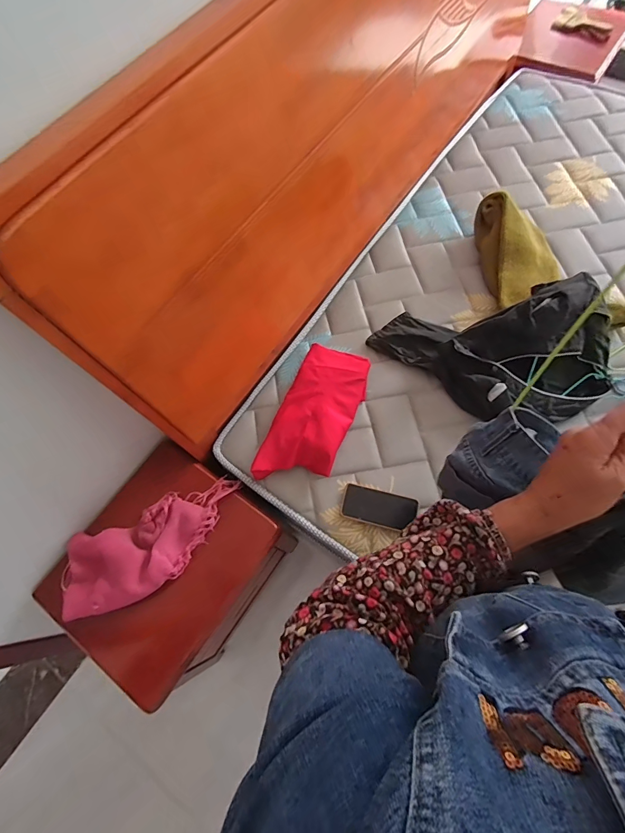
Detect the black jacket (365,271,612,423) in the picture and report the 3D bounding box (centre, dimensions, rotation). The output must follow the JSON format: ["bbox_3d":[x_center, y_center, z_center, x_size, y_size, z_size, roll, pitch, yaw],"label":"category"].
[{"bbox_3d":[0.412,-0.138,0.885,0.510,0.144,0.319,-5,68,1],"label":"black jacket"}]

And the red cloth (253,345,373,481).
[{"bbox_3d":[0.010,-0.006,0.914,0.166,0.045,0.360,21,71,12],"label":"red cloth"}]

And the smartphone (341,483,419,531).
[{"bbox_3d":[0.141,0.195,0.841,0.154,0.008,0.073,13,77,8],"label":"smartphone"}]

